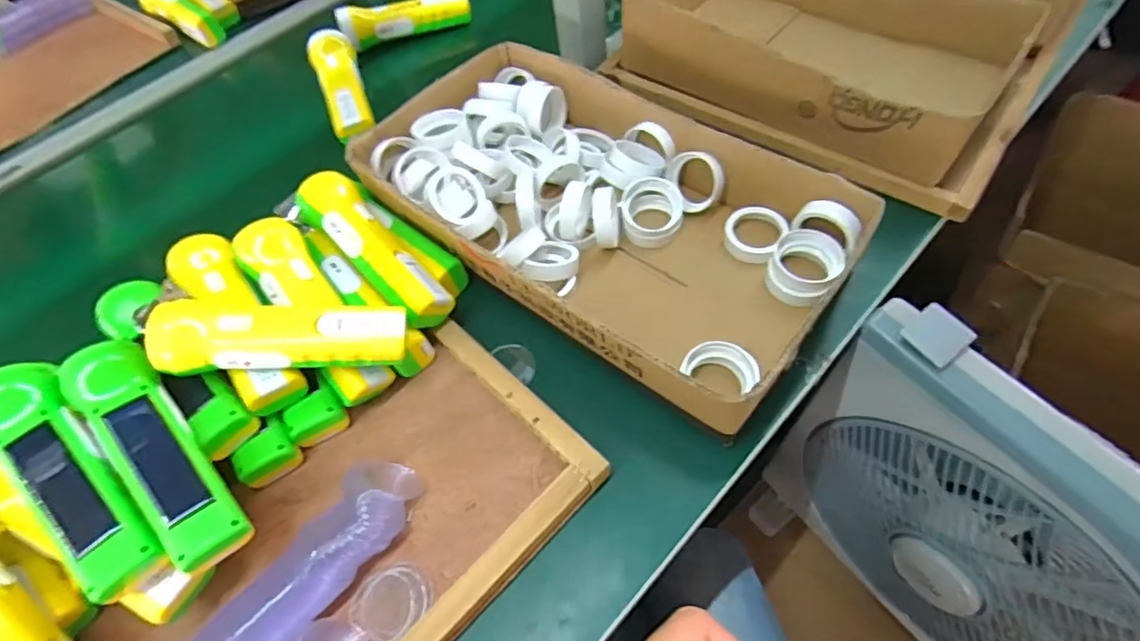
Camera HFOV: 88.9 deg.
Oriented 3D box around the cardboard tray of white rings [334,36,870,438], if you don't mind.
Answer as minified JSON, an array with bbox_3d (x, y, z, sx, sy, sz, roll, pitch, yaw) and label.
[{"bbox_3d":[0.018,-0.106,0.517,0.425,0.077,0.229,33,66,25],"label":"cardboard tray of white rings"}]

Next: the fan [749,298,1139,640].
[{"bbox_3d":[0.373,0.228,0.555,0.095,0.405,0.363,-34,59,-15],"label":"fan"}]

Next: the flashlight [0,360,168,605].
[{"bbox_3d":[-0.317,0.098,0.371,0.049,0.043,0.165,-39,77,-24],"label":"flashlight"}]

